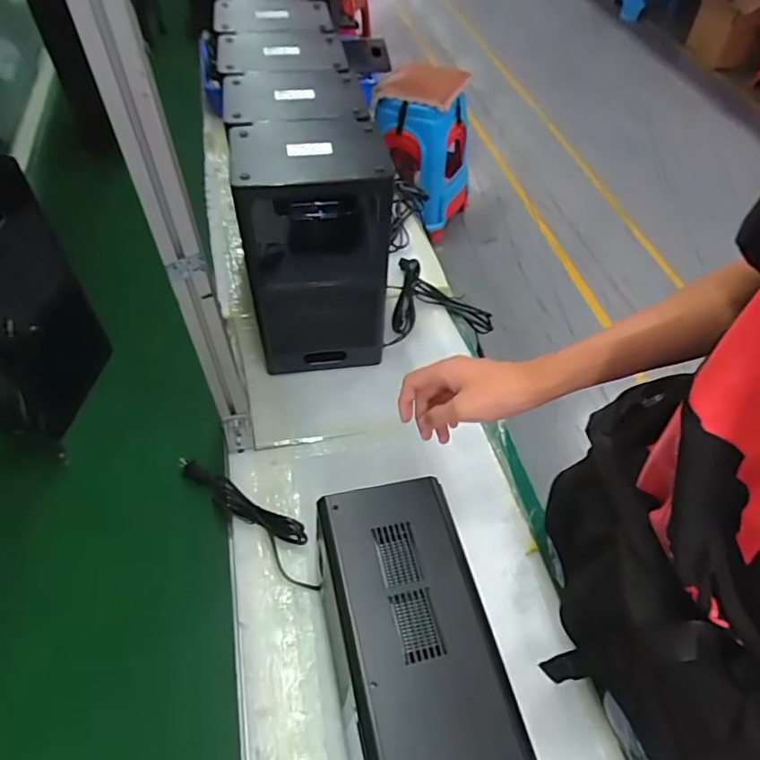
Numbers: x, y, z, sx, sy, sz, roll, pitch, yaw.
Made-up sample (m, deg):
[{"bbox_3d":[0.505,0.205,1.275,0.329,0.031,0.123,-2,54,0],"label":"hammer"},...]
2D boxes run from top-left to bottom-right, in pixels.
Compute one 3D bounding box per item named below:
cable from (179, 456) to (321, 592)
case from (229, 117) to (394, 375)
[{"bbox_3d":[-0.176,0.176,0.737,0.272,0.035,0.056,36,60,24],"label":"cable"},{"bbox_3d":[-0.092,-0.172,0.801,0.190,0.357,0.130,-5,53,-5],"label":"case"}]

